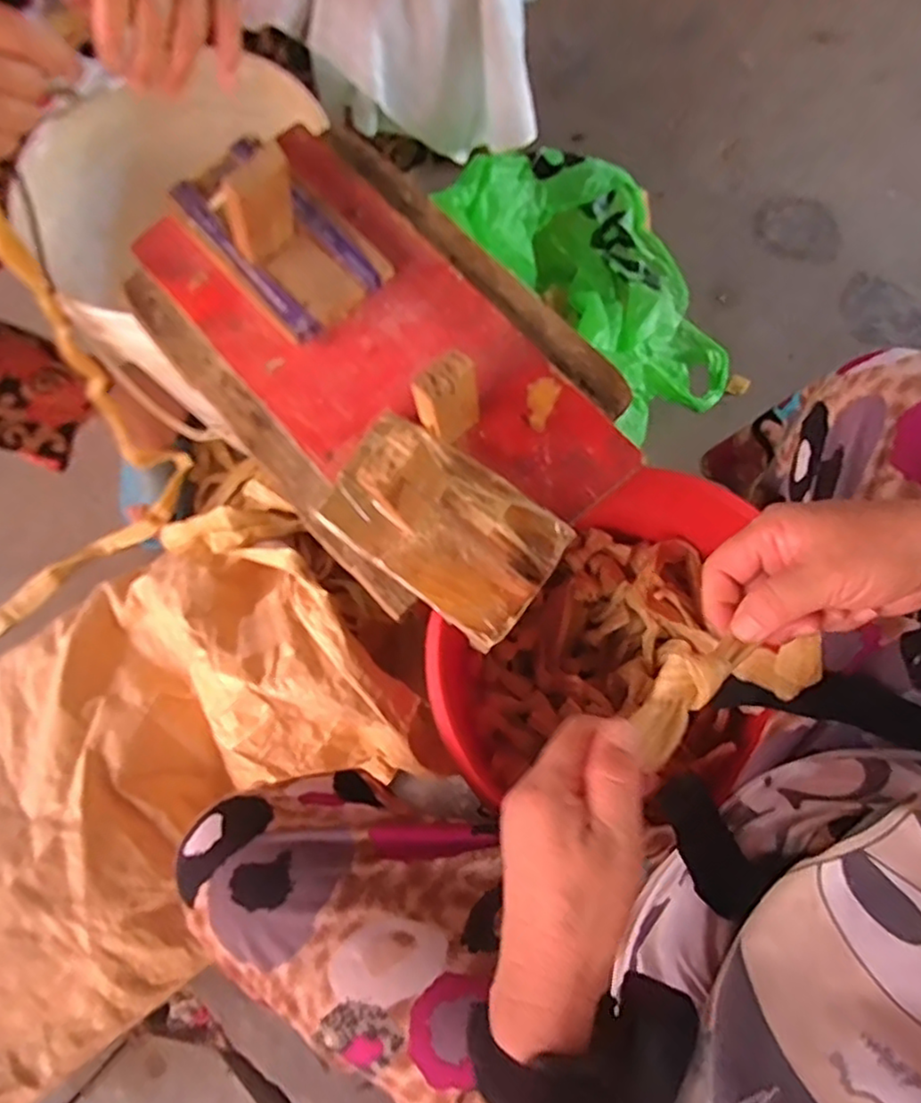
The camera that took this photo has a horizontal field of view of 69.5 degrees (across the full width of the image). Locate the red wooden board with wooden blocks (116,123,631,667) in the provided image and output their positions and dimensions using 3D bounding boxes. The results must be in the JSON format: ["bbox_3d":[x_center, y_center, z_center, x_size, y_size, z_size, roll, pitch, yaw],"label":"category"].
[{"bbox_3d":[-0.053,-0.147,0.435,0.231,0.113,0.396,-39,76,-11],"label":"red wooden board with wooden blocks"}]

